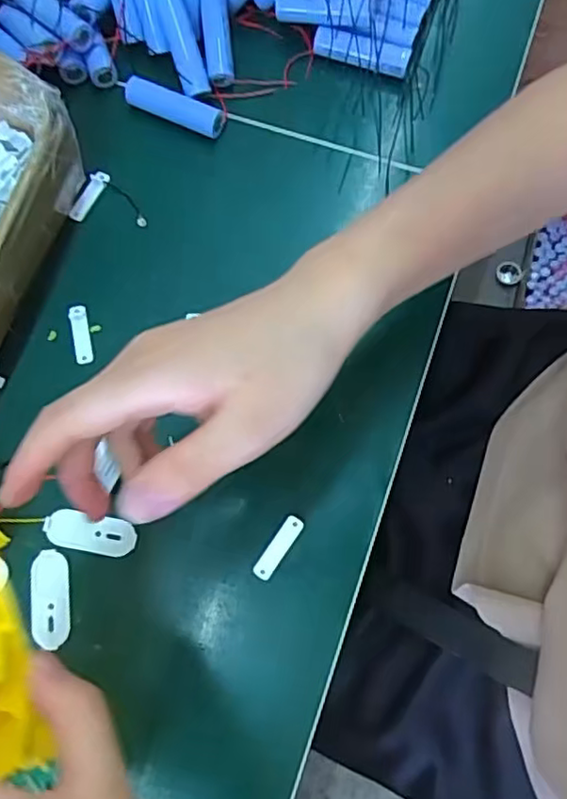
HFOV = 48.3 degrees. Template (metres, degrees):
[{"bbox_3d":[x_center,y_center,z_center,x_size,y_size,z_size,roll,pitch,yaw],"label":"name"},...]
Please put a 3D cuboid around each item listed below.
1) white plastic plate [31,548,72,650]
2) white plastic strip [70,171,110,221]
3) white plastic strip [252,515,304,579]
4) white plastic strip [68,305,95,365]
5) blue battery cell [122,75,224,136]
[{"bbox_3d":[-0.124,0.106,0.339,0.018,0.007,0.049,-8,74,-1],"label":"white plastic plate"},{"bbox_3d":[-0.125,-0.132,0.408,0.011,0.005,0.037,26,76,9],"label":"white plastic strip"},{"bbox_3d":[-0.003,0.080,0.344,0.010,0.004,0.038,35,85,11],"label":"white plastic strip"},{"bbox_3d":[-0.122,-0.039,0.382,0.011,0.005,0.036,-12,74,-2],"label":"white plastic strip"},{"bbox_3d":[-0.071,-0.195,0.417,0.067,0.015,0.019,22,75,8],"label":"blue battery cell"}]

